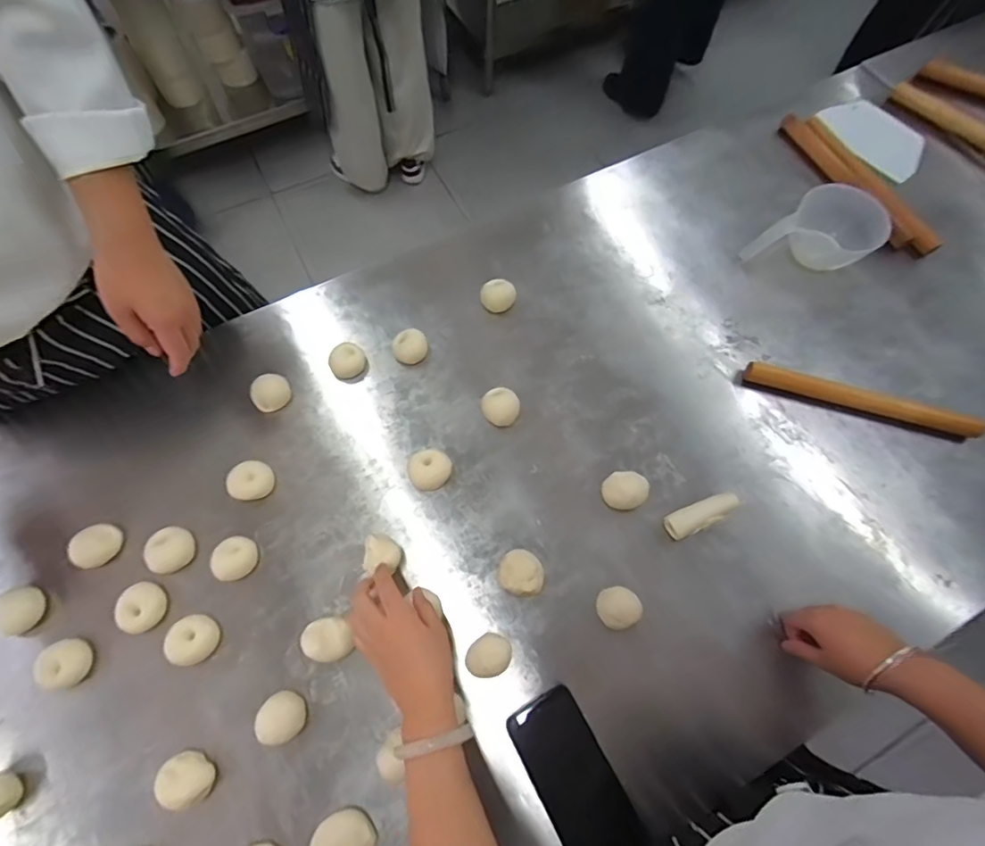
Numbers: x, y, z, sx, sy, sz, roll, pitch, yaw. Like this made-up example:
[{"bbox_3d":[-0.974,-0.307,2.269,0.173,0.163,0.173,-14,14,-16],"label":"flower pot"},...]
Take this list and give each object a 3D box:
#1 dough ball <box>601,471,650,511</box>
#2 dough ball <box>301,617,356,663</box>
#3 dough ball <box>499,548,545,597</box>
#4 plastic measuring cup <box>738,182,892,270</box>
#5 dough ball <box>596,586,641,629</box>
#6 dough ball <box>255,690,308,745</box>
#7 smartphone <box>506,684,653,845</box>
[{"bbox_3d":[0.164,0.081,0.605,0.052,0.024,0.047,-26,72,-10],"label":"dough ball"},{"bbox_3d":[-0.180,0.238,0.543,0.051,0.026,0.045,-20,71,-8],"label":"dough ball"},{"bbox_3d":[0.033,0.173,0.571,0.049,0.027,0.051,0,69,-1],"label":"dough ball"},{"bbox_3d":[0.471,-0.267,0.709,0.148,0.079,0.114,-33,73,-13],"label":"plastic measuring cup"},{"bbox_3d":[0.142,0.207,0.557,0.047,0.023,0.042,-19,71,-8],"label":"dough ball"},{"bbox_3d":[-0.220,0.307,0.515,0.045,0.021,0.045,0,69,-1],"label":"dough ball"},{"bbox_3d":[0.085,0.362,0.498,0.077,0.007,0.163,-26,70,-14],"label":"smartphone"}]

